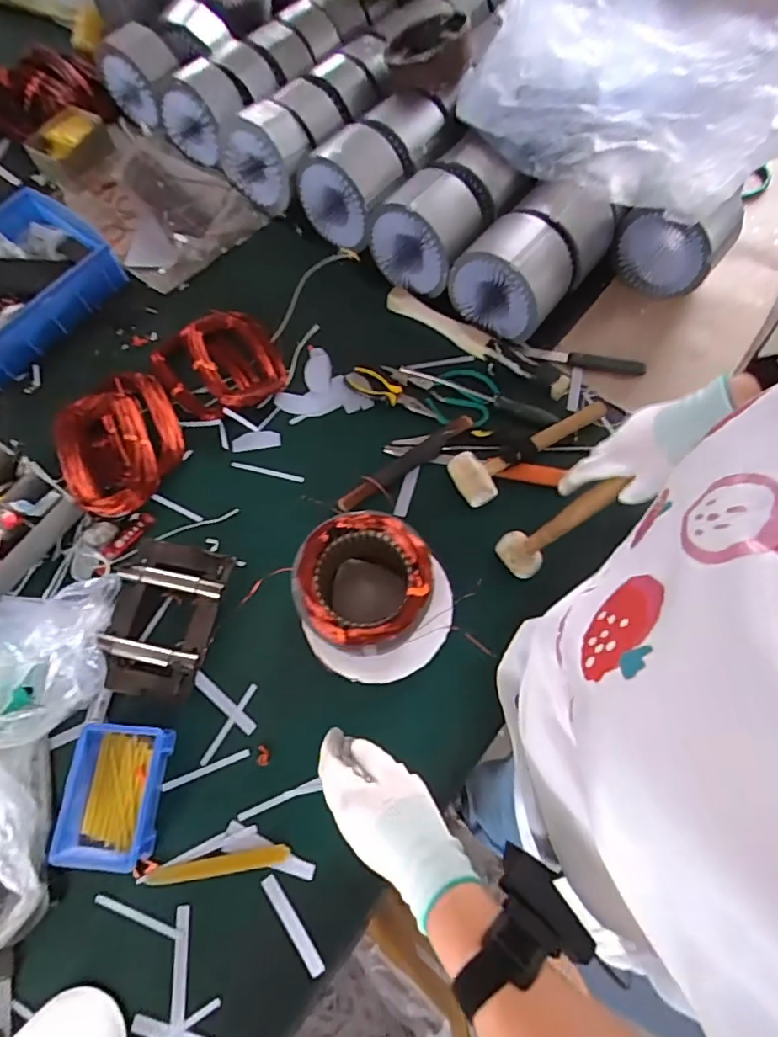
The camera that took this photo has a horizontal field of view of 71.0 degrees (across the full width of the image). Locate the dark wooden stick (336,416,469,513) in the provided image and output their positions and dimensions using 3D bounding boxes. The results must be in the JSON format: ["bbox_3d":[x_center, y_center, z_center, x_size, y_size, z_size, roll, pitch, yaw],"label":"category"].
[{"bbox_3d":[0.026,-0.081,0.787,0.228,0.026,0.029,-33,74,-12],"label":"dark wooden stick"}]

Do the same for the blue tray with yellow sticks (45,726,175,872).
[{"bbox_3d":[-0.319,0.317,0.631,0.105,0.040,0.147,3,70,0],"label":"blue tray with yellow sticks"}]

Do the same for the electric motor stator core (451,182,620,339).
[{"bbox_3d":[0.218,-0.399,0.833,0.149,0.124,0.220,37,74,12],"label":"electric motor stator core"}]

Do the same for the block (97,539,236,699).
[{"bbox_3d":[-0.293,0.123,0.698,0.136,0.037,0.193,12,70,3],"label":"block"}]

